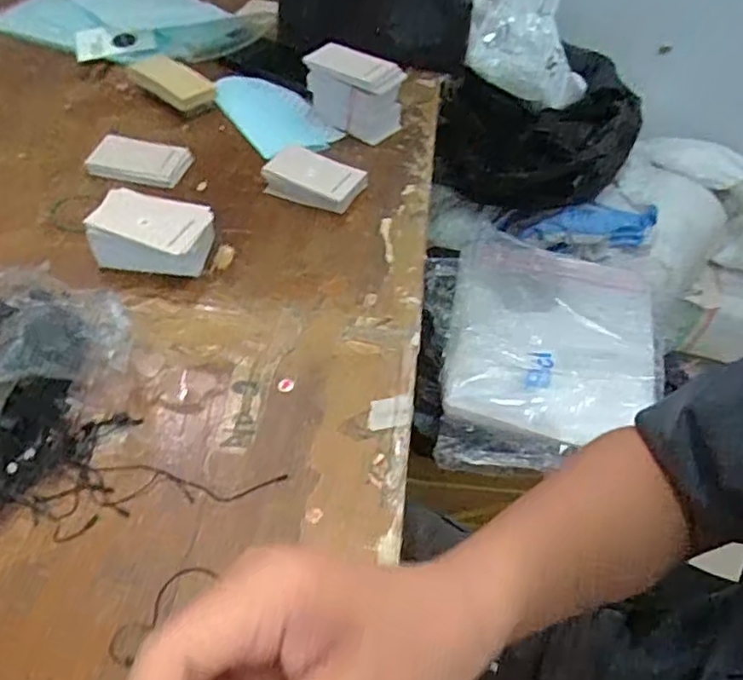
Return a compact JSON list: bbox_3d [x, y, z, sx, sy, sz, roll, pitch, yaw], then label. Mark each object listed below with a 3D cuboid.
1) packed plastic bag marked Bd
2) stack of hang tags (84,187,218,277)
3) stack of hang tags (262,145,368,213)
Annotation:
[{"bbox_3d":[0.287,0.009,1.010,0.332,0.073,0.461,13,54,1],"label":"packed plastic bag marked Bd"},{"bbox_3d":[-0.173,-0.083,0.511,0.088,0.038,0.065,8,47,0],"label":"stack of hang tags"},{"bbox_3d":[-0.053,-0.151,0.598,0.088,0.024,0.056,19,48,11],"label":"stack of hang tags"}]

